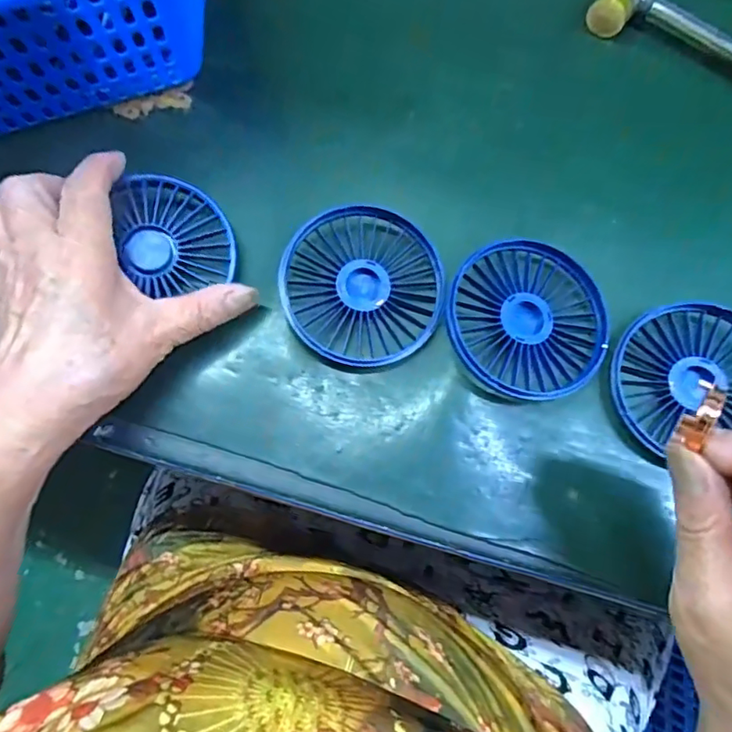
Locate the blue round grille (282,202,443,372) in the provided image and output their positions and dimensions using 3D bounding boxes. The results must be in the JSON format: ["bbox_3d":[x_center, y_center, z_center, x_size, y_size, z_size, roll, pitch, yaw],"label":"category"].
[{"bbox_3d":[-0.001,-0.044,0.301,0.085,0.021,0.082,1,74,-2],"label":"blue round grille"}]

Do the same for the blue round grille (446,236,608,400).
[{"bbox_3d":[0.086,-0.026,0.299,0.083,0.021,0.087,1,74,-2],"label":"blue round grille"}]

